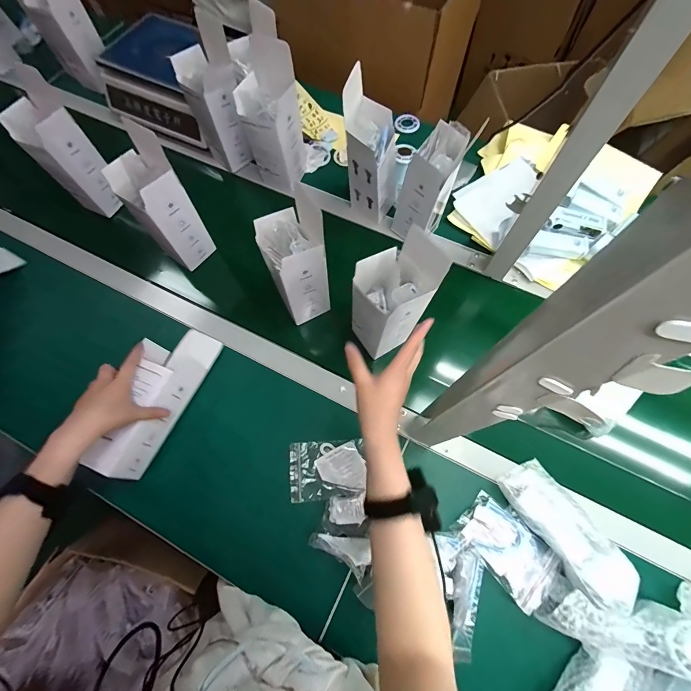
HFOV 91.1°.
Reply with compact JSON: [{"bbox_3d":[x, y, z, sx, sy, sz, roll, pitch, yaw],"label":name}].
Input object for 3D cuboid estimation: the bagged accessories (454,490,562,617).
[{"bbox_3d":[0.228,0.283,0.477,0.084,0.026,0.131,-39,74,-12],"label":"bagged accessories"}]

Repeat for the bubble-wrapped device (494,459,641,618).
[{"bbox_3d":[0.301,0.248,0.464,0.076,0.050,0.183,-30,72,-9],"label":"bubble-wrapped device"}]

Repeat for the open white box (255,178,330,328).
[{"bbox_3d":[-0.080,-0.124,0.554,0.085,0.184,0.091,-28,72,-8],"label":"open white box"}]

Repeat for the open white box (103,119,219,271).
[{"bbox_3d":[-0.318,-0.239,0.589,0.088,0.200,0.105,-38,73,-11],"label":"open white box"}]

